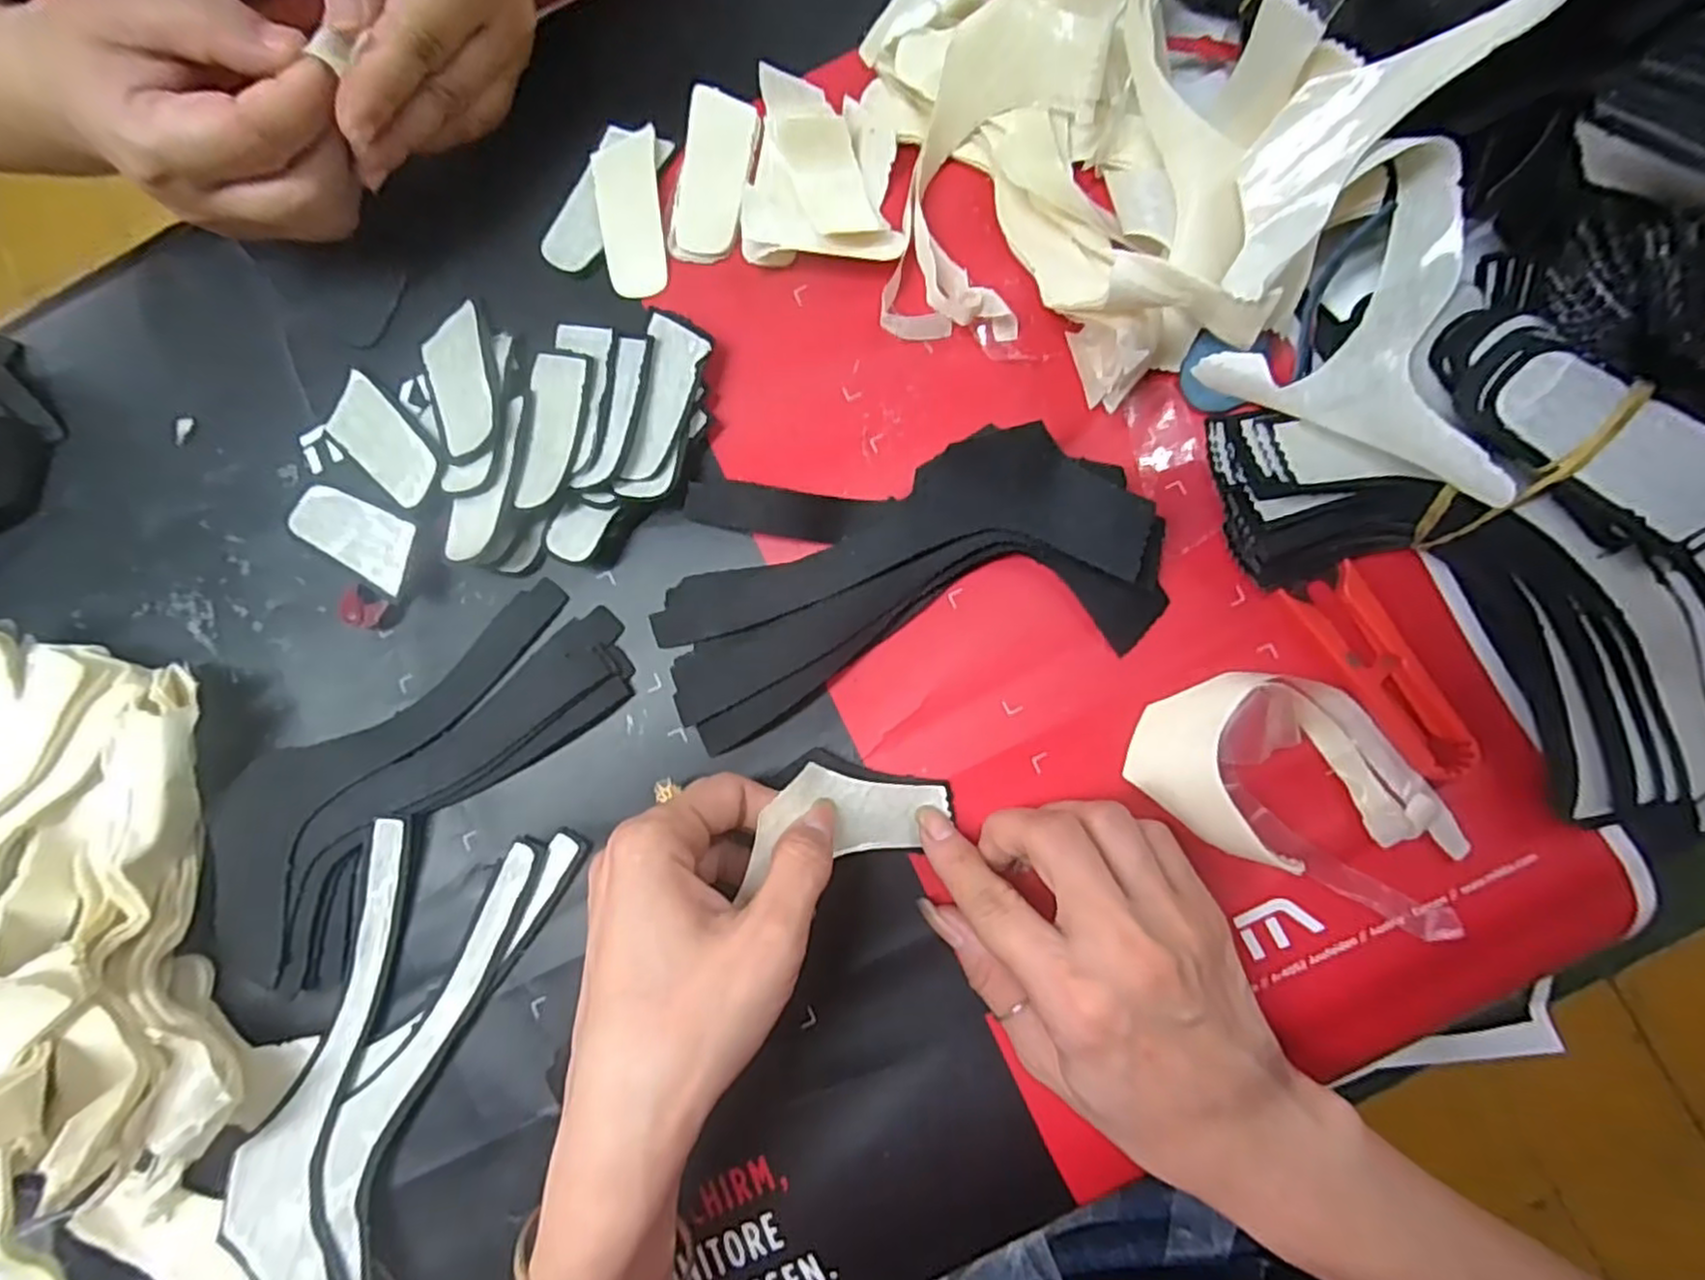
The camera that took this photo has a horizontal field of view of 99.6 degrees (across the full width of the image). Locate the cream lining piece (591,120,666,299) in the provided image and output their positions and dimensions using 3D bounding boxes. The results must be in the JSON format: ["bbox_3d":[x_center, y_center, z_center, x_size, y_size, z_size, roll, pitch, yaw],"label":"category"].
[{"bbox_3d":[-0.093,-0.179,0.301,0.026,0.004,0.067,-6,85,4],"label":"cream lining piece"}]

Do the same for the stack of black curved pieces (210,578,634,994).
[{"bbox_3d":[-0.181,0.049,0.289,0.194,0.009,0.084,-45,84,0],"label":"stack of black curved pieces"}]

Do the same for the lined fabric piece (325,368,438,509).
[{"bbox_3d":[-0.197,-0.082,0.301,0.067,0.009,0.029,42,89,6],"label":"lined fabric piece"}]

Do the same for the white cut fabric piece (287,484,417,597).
[{"bbox_3d":[-0.206,-0.044,0.298,0.064,0.012,0.028,26,88,6],"label":"white cut fabric piece"}]

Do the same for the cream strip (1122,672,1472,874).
[{"bbox_3d":[0.163,0.049,0.258,0.114,0.021,0.065,16,87,5],"label":"cream strip"}]

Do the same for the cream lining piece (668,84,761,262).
[{"bbox_3d":[-0.057,-0.194,0.300,0.029,0.005,0.069,9,86,5],"label":"cream lining piece"}]

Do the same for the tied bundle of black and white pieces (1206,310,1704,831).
[{"bbox_3d":[0.226,-0.019,0.234,0.213,0.069,0.089,42,89,6],"label":"tied bundle of black and white pieces"}]

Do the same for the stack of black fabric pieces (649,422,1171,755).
[{"bbox_3d":[0.017,-0.027,0.275,0.188,0.025,0.092,-14,84,3],"label":"stack of black fabric pieces"}]

